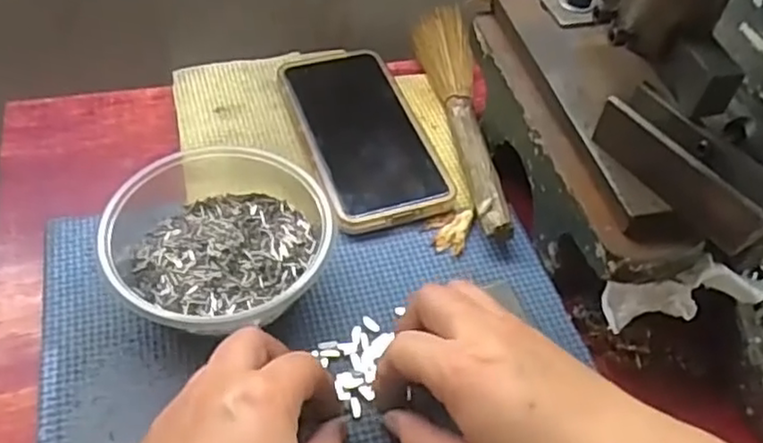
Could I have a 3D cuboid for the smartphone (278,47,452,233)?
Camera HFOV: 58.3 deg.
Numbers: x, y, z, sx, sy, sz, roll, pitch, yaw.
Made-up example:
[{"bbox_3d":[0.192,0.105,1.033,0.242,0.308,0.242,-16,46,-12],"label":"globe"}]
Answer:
[{"bbox_3d":[-0.014,-0.063,0.452,0.076,0.010,0.160,-12,52,-15],"label":"smartphone"}]

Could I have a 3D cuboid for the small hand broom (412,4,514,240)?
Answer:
[{"bbox_3d":[0.056,-0.080,0.466,0.037,0.019,0.230,-2,50,-7],"label":"small hand broom"}]

